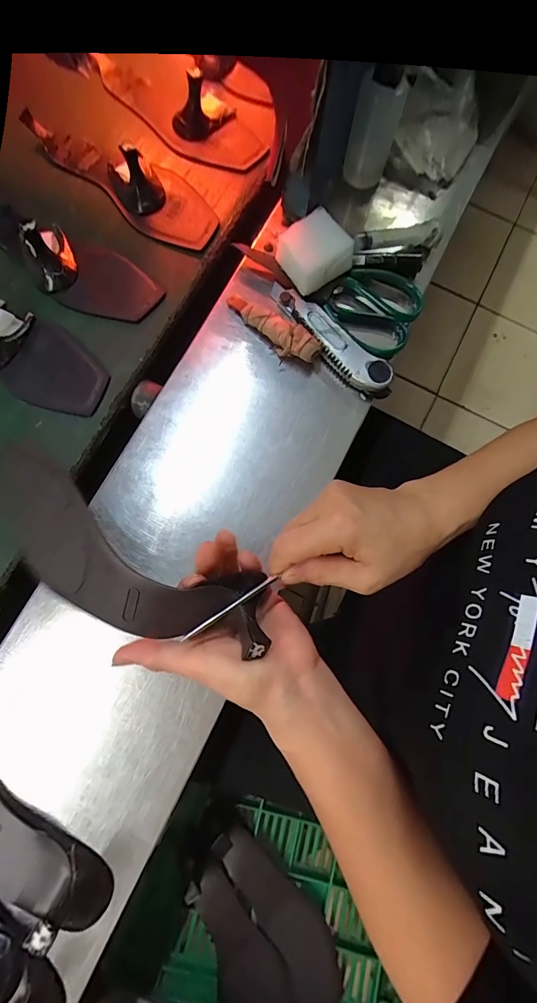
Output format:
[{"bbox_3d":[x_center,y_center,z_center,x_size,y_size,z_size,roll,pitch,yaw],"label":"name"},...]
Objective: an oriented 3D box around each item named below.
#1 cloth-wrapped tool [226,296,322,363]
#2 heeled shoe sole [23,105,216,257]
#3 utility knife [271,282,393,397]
[{"bbox_3d":[0.003,-0.181,0.402,0.117,0.026,0.029,36,78,5],"label":"cloth-wrapped tool"},{"bbox_3d":[-0.176,-0.398,0.455,0.274,0.045,0.083,38,79,9],"label":"heeled shoe sole"},{"bbox_3d":[0.063,-0.174,0.409,0.035,0.022,0.169,-43,83,-10],"label":"utility knife"}]

